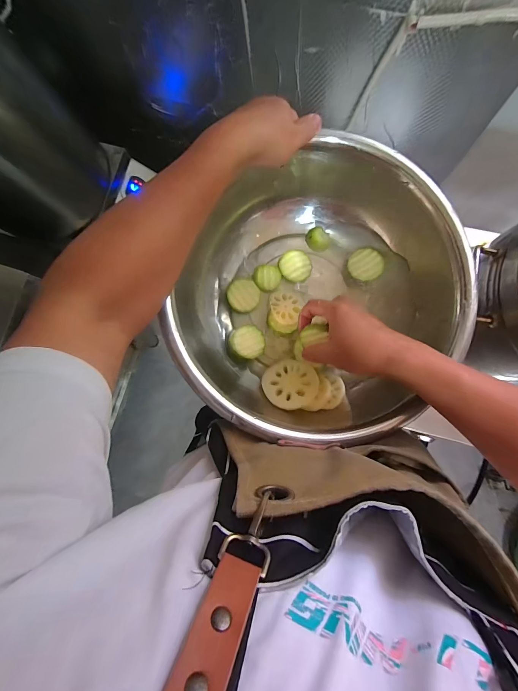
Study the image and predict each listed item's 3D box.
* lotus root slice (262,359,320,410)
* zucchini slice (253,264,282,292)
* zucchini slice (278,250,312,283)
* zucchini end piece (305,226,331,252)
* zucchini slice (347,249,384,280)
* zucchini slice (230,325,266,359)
[{"bbox_3d":[0.042,0.053,0.412,0.075,0.006,0.068,10,67,15],"label":"lotus root slice"},{"bbox_3d":[0.013,-0.101,0.446,0.040,0.011,0.042,-1,84,5],"label":"zucchini slice"},{"bbox_3d":[0.055,-0.119,0.452,0.046,0.010,0.046,-1,100,-5],"label":"zucchini slice"},{"bbox_3d":[0.091,-0.162,0.463,0.032,0.014,0.035,-1,84,5],"label":"zucchini end piece"},{"bbox_3d":[0.160,-0.120,0.452,0.049,0.015,0.048,-1,84,5],"label":"zucchini slice"},{"bbox_3d":[-0.015,-0.006,0.427,0.049,0.010,0.048,3,82,-20],"label":"zucchini slice"}]

